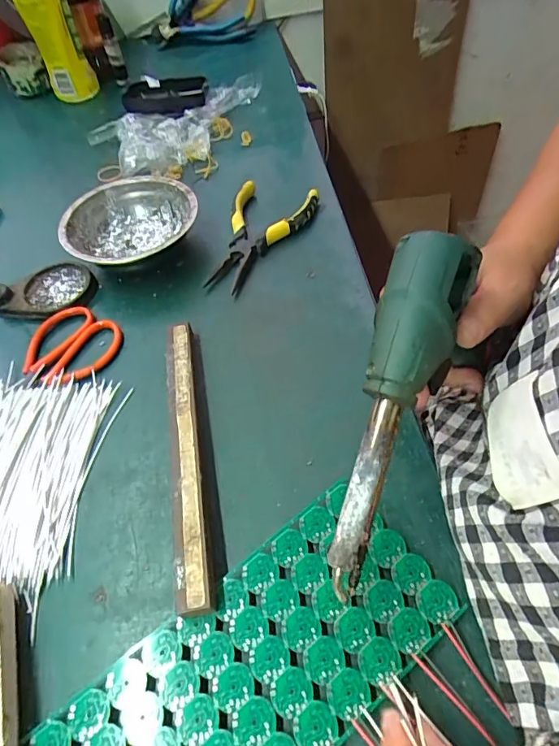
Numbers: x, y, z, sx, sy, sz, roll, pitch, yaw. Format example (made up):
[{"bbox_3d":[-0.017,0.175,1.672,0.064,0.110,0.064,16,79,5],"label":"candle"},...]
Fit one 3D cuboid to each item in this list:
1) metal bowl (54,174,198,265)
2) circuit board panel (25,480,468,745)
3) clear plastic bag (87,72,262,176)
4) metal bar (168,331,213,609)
[{"bbox_3d":[-0.144,-0.141,0.451,0.126,0.050,0.126,-3,55,4],"label":"metal bowl"},{"bbox_3d":[-0.013,0.156,0.239,0.215,0.009,0.095,-35,59,-18],"label":"circuit board panel"},{"bbox_3d":[-0.114,-0.283,0.532,0.210,0.031,0.096,-16,55,-8],"label":"clear plastic bag"},{"bbox_3d":[-0.064,0.051,0.316,0.020,0.022,0.212,-11,55,-2],"label":"metal bar"}]

